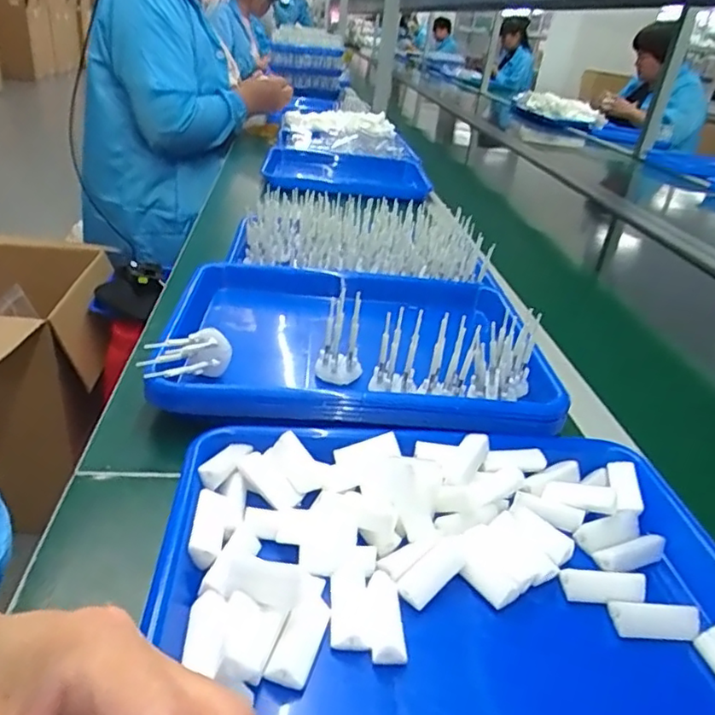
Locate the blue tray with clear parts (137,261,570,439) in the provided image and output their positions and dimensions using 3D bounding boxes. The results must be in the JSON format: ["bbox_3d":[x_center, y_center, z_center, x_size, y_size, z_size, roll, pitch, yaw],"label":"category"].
[{"bbox_3d":[0.001,-0.022,0.538,0.331,0.076,0.260,7,30,-1],"label":"blue tray with clear parts"}]

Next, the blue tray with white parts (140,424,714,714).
[{"bbox_3d":[0.060,0.127,0.340,0.334,0.033,0.245,3,30,-7],"label":"blue tray with white parts"}]

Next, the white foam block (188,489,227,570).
[{"bbox_3d":[-0.087,0.099,0.346,0.017,0.012,0.047,3,30,-7],"label":"white foam block"}]

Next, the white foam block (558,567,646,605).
[{"bbox_3d":[0.144,0.134,0.346,0.046,0.006,0.019,-2,67,11],"label":"white foam block"}]

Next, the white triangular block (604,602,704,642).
[{"bbox_3d":[0.167,0.147,0.330,0.049,0.013,0.015,7,30,-1],"label":"white triangular block"}]

